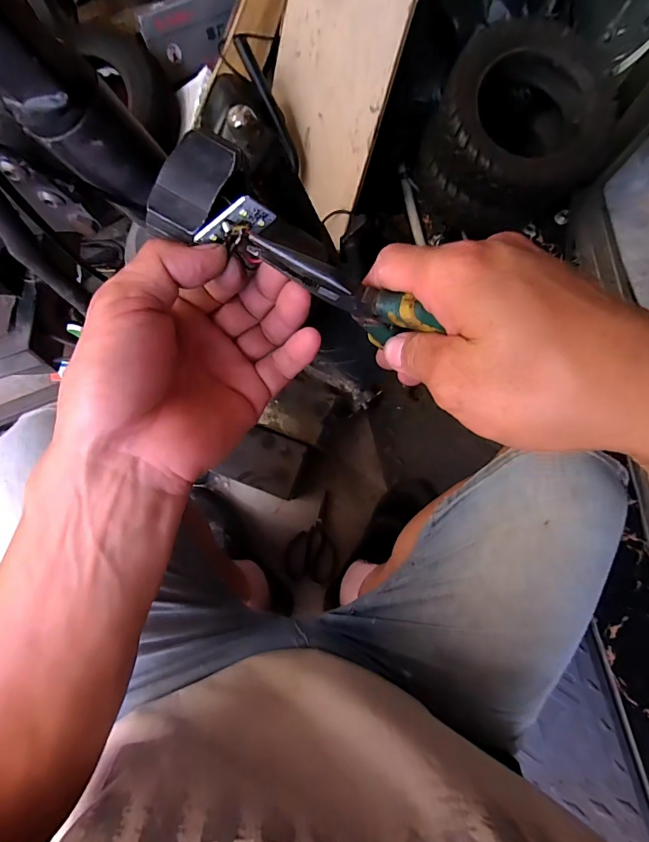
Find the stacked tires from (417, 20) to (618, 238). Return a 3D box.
[{"bbox_3d":[0.297,-0.466,0.704,0.242,0.175,0.254,0,80,-1],"label":"stacked tires"}]

